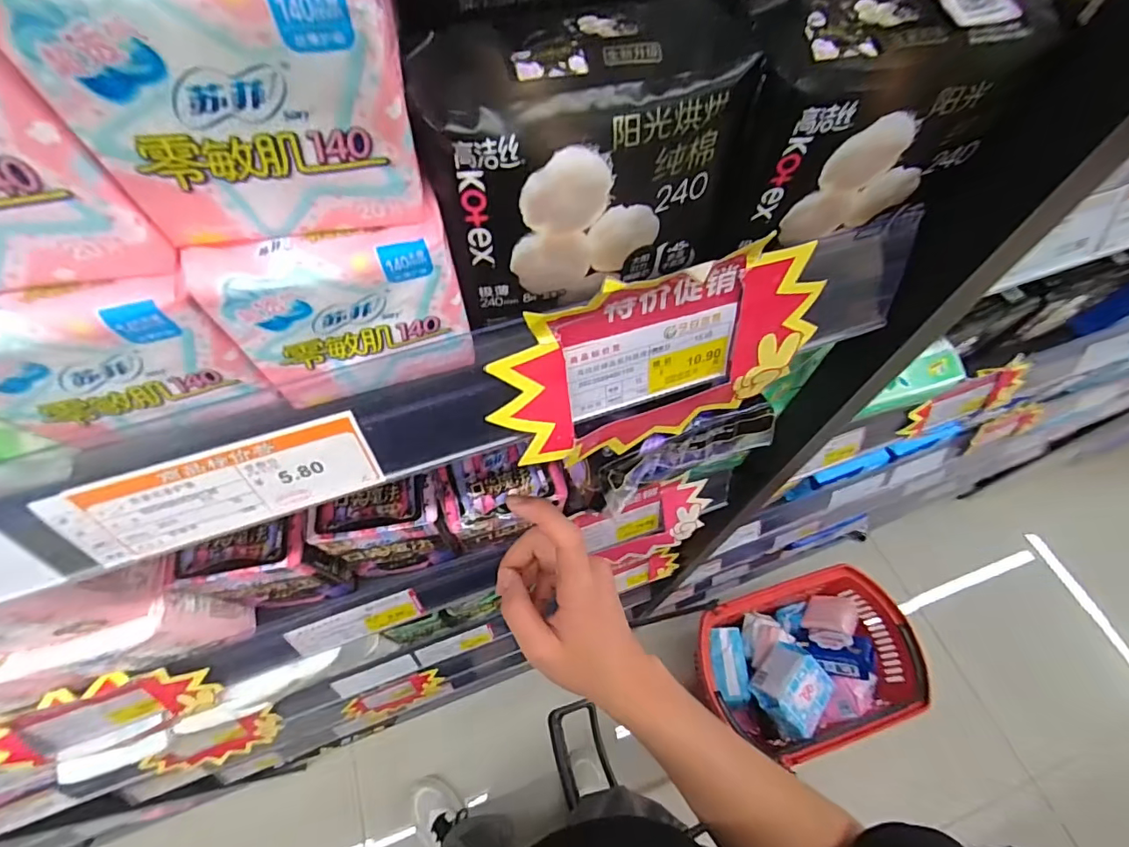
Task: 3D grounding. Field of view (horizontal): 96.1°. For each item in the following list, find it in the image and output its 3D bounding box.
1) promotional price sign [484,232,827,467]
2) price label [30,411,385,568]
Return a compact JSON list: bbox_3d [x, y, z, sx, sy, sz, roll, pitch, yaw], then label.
[{"bbox_3d":[0.042,-0.023,0.216,0.138,0.085,0.013,-14,42,-13],"label":"promotional price sign"},{"bbox_3d":[-0.125,0.025,0.189,0.103,0.039,0.004,-17,45,-11],"label":"price label"}]

